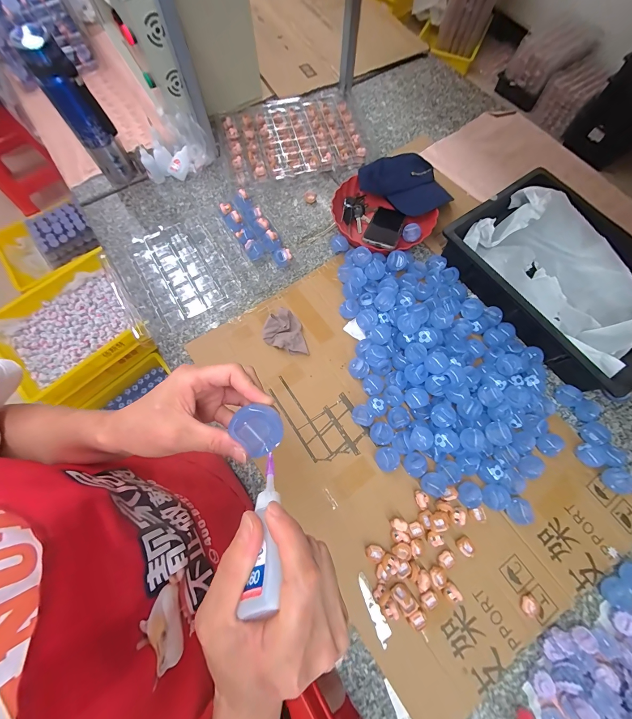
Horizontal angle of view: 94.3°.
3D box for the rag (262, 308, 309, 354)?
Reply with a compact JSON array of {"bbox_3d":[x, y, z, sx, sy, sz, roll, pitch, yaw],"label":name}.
[{"bbox_3d":[-0.055,-0.054,0.615,0.102,0.047,0.078,30,74,9],"label":"rag"}]

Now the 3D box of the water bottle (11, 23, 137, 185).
[{"bbox_3d":[-0.508,-0.531,0.650,0.075,0.274,0.074,-40,76,-13],"label":"water bottle"}]

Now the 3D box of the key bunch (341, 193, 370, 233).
[{"bbox_3d":[0.103,-0.380,0.737,0.068,0.034,0.111,11,71,3],"label":"key bunch"}]

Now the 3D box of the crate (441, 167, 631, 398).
[{"bbox_3d":[0.527,-0.177,0.635,0.313,0.103,0.443,-33,74,-11],"label":"crate"}]

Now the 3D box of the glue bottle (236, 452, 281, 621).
[{"bbox_3d":[-0.034,0.104,0.184,0.023,0.023,0.092,-8,30,-3],"label":"glue bottle"}]

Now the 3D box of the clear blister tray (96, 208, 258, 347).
[{"bbox_3d":[-0.318,-0.211,0.684,0.294,0.023,0.275,-32,74,-10],"label":"clear blister tray"}]

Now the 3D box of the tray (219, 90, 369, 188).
[{"bbox_3d":[-0.067,-0.615,0.813,0.370,0.038,0.286,-15,72,-6],"label":"tray"}]

